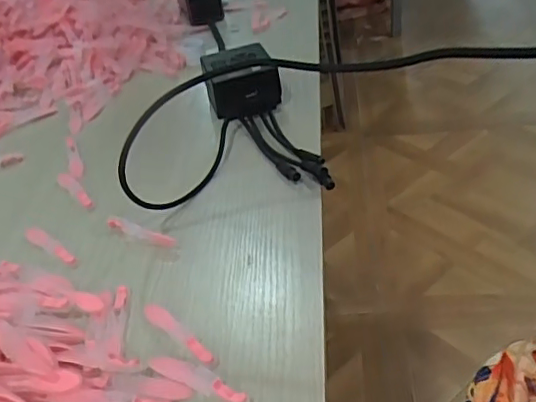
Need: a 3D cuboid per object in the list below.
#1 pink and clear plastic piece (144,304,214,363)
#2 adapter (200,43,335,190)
[{"bbox_3d":[-0.065,0.093,0.401,0.012,0.005,0.075,-35,44,-28],"label":"pink and clear plastic piece"},{"bbox_3d":[-0.012,-0.092,0.581,0.079,0.049,0.248,-14,39,-7],"label":"adapter"}]

